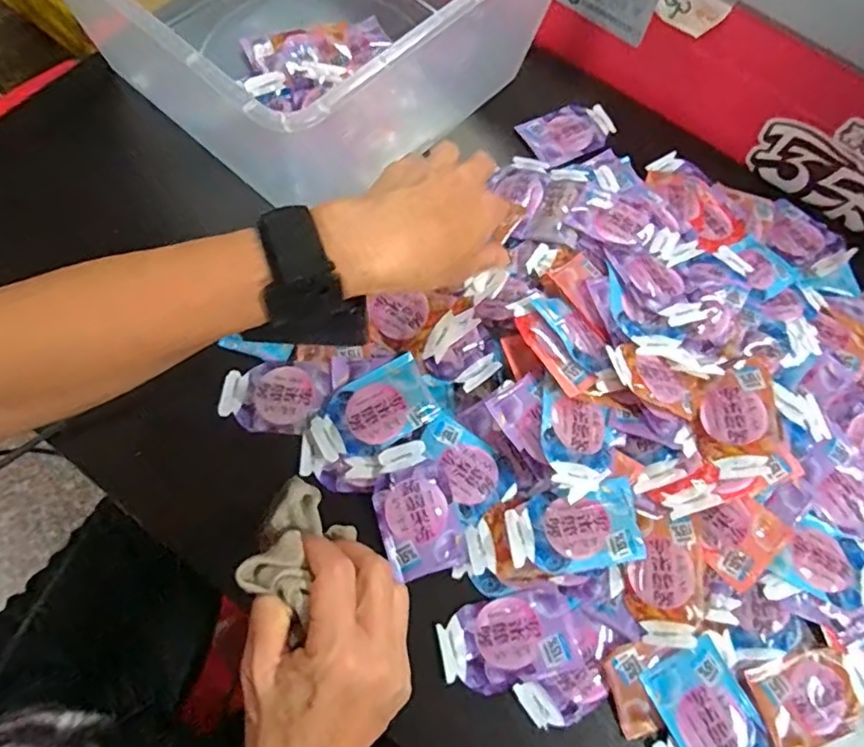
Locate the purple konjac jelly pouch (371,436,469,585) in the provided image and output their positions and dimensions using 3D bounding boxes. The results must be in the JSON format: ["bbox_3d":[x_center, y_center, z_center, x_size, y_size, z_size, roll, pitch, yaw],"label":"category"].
[{"bbox_3d":[-0.012,0.082,0.359,0.044,0.013,0.077,-21,72,-12],"label":"purple konjac jelly pouch"}]

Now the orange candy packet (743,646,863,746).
[{"bbox_3d":[0.216,0.189,0.339,0.061,0.009,0.048,-13,70,-9],"label":"orange candy packet"}]

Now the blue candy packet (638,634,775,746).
[{"bbox_3d":[0.157,0.194,0.328,0.048,0.007,0.076,-27,73,-14],"label":"blue candy packet"}]

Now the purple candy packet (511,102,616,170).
[{"bbox_3d":[0.114,-0.199,0.486,0.081,0.013,0.051,-29,73,-14],"label":"purple candy packet"}]

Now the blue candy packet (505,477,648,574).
[{"bbox_3d":[0.085,0.094,0.350,0.078,0.011,0.047,-10,70,-8],"label":"blue candy packet"}]

